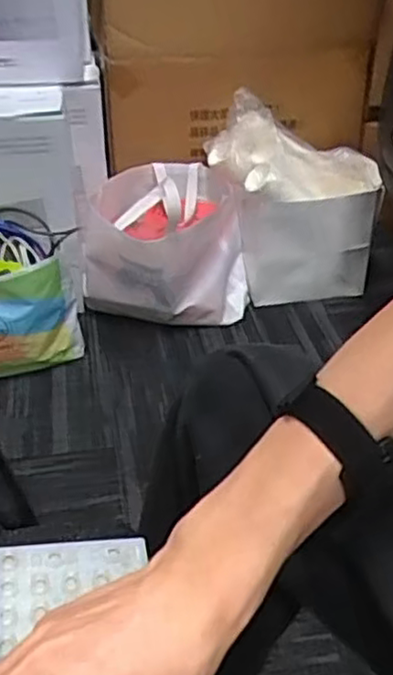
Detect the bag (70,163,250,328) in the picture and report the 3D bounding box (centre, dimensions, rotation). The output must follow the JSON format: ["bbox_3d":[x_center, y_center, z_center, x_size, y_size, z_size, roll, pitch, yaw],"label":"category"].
[{"bbox_3d":[-0.065,-0.187,1.497,0.339,0.327,0.231,-1,36,-2],"label":"bag"}]

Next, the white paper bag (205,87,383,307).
[{"bbox_3d":[0.213,-0.274,1.510,0.355,0.403,0.166,4,36,4],"label":"white paper bag"}]

